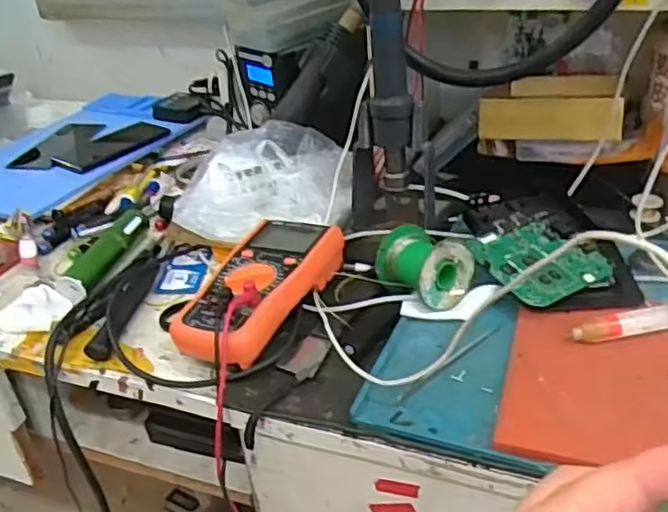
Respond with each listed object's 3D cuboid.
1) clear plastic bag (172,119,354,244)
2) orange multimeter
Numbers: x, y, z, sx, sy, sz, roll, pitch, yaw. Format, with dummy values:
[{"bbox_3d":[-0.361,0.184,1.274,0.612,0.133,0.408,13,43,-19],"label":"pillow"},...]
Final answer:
[{"bbox_3d":[-0.080,-0.076,0.749,0.189,0.078,0.162,-9,32,-6],"label":"clear plastic bag"},{"bbox_3d":[-0.071,0.032,0.622,0.089,0.062,0.191,12,36,27],"label":"orange multimeter"}]

